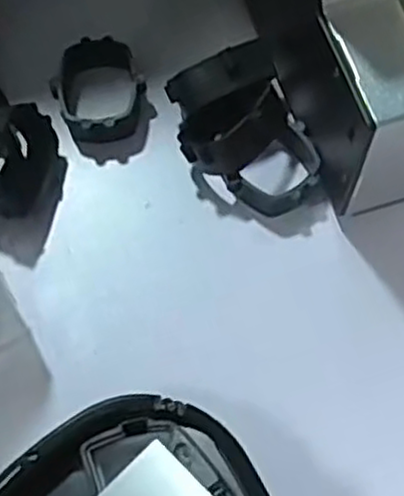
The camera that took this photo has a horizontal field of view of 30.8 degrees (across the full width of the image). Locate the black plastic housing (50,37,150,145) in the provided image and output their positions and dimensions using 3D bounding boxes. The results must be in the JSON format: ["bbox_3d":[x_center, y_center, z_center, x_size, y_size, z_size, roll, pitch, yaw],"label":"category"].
[{"bbox_3d":[-0.048,-0.074,0.345,0.041,0.014,0.048,-18,68,-6],"label":"black plastic housing"}]

